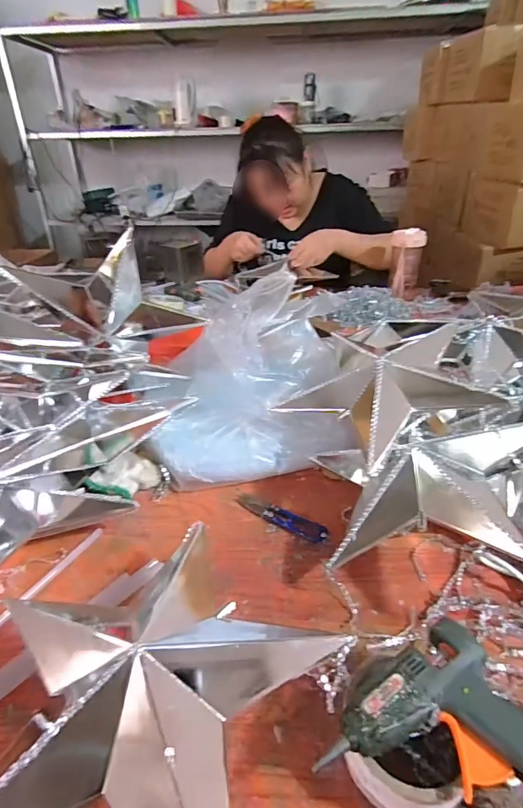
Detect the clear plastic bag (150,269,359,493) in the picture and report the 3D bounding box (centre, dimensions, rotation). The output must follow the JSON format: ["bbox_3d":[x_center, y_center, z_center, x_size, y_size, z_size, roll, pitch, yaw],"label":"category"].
[{"bbox_3d":[-0.011,-0.042,0.599,0.252,0.168,0.251,-2,32,-2],"label":"clear plastic bag"}]

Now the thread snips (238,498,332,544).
[{"bbox_3d":[0.021,0.130,0.496,0.119,0.011,0.026,17,37,27],"label":"thread snips"}]

